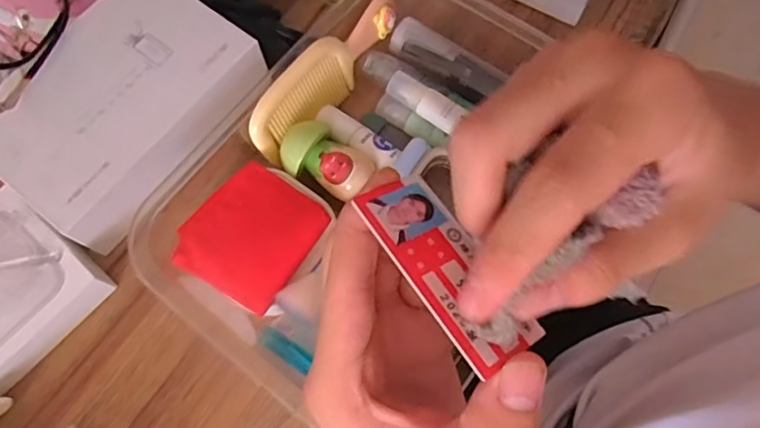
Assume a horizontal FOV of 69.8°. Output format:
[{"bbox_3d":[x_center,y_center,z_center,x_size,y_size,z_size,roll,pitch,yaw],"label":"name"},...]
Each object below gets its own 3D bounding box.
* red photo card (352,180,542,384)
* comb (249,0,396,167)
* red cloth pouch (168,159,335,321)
[{"bbox_3d":[0.022,0.016,0.176,0.029,0.004,0.068,-23,68,-34],"label":"red photo card"},{"bbox_3d":[-0.035,-0.092,0.354,0.133,0.042,0.015,-50,41,-11],"label":"comb"},{"bbox_3d":[-0.075,0.012,0.318,0.069,0.013,0.073,32,74,11],"label":"red cloth pouch"}]

